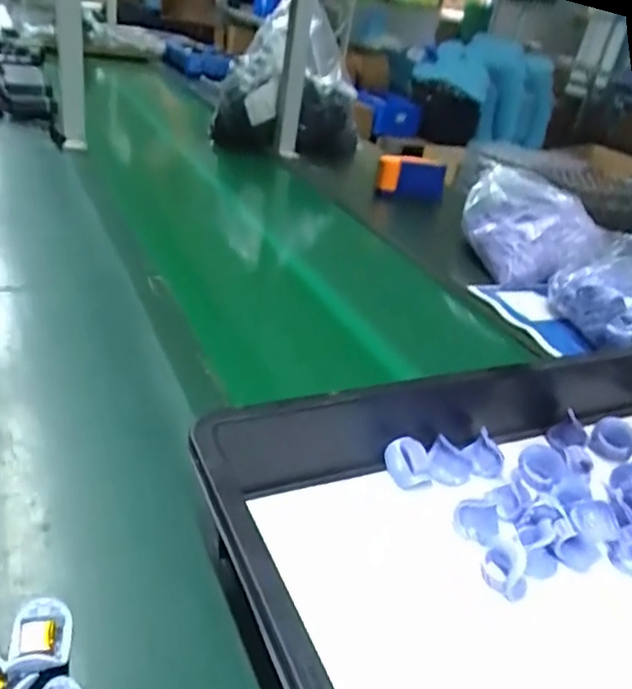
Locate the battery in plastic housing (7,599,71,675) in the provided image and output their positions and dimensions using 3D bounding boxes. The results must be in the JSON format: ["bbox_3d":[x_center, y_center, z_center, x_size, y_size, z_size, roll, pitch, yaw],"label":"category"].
[{"bbox_3d":[-0.152,0.162,0.332,0.032,0.019,0.042,-1,33,-17],"label":"battery in plastic housing"}]

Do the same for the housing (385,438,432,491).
[{"bbox_3d":[0.073,0.092,0.478,0.029,0.025,0.035,2,32,-13],"label":"housing"}]

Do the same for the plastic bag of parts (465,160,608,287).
[{"bbox_3d":[0.334,-0.186,0.937,0.175,0.107,0.205,0,32,-16],"label":"plastic bag of parts"}]

